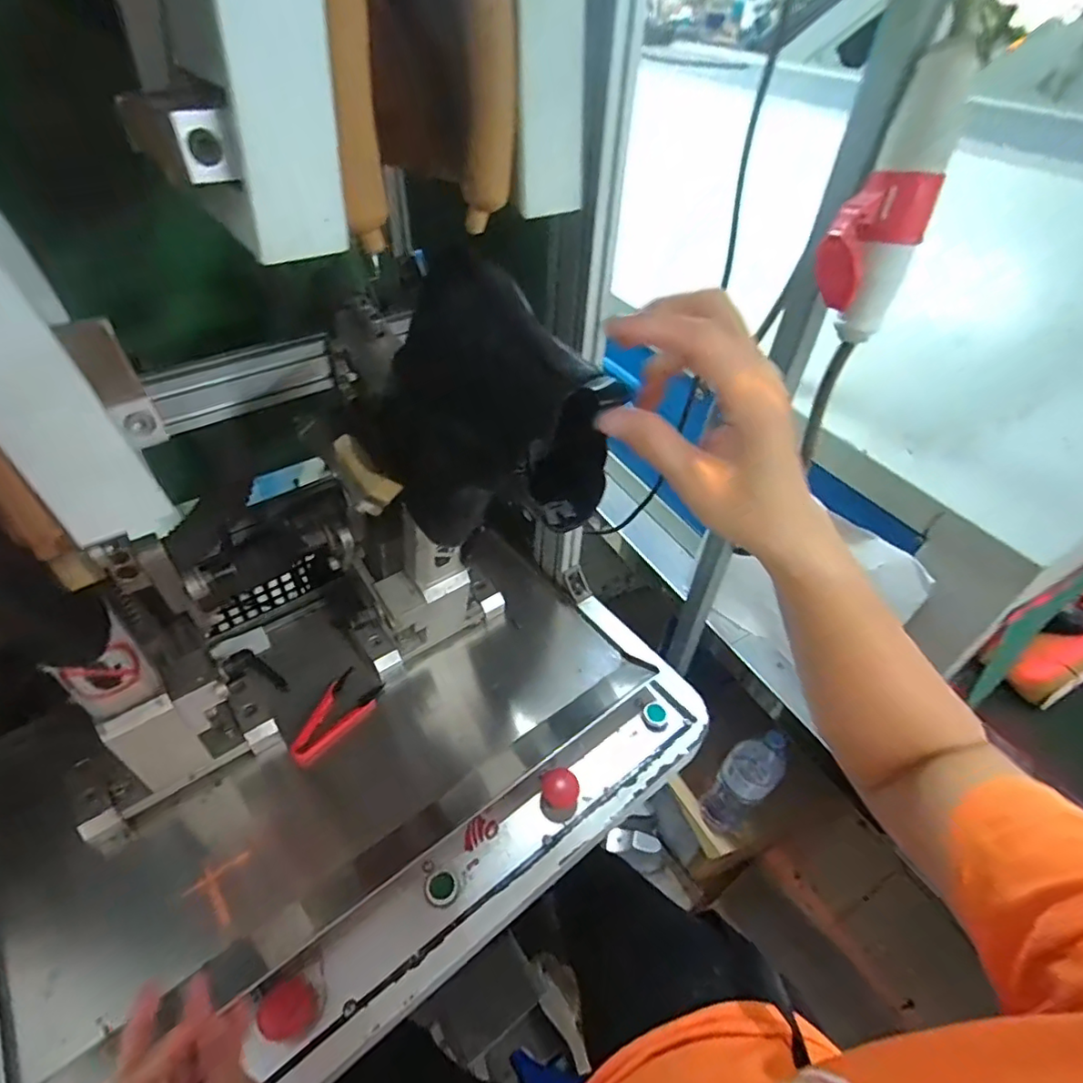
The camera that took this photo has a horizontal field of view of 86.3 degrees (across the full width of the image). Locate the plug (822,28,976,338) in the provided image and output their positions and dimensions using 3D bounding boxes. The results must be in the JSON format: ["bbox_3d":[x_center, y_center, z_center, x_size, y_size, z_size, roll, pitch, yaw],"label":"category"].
[{"bbox_3d":[0.269,-0.259,0.453,0.066,0.180,0.060,28,50,22],"label":"plug"}]

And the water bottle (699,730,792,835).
[{"bbox_3d":[0.380,0.456,1.094,0.086,0.296,0.091,2,45,-2],"label":"water bottle"}]

